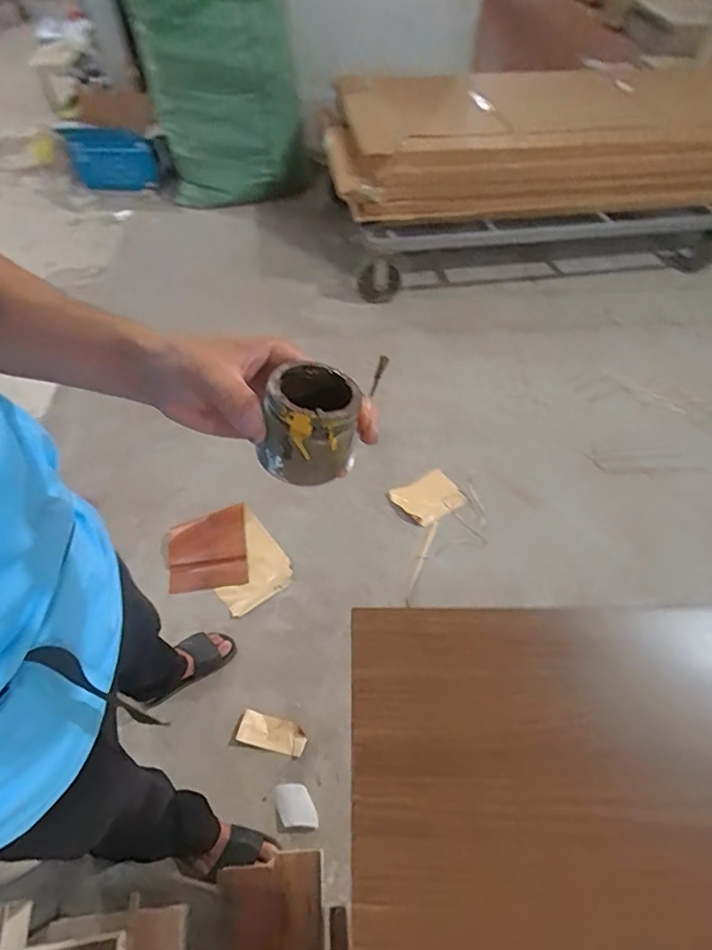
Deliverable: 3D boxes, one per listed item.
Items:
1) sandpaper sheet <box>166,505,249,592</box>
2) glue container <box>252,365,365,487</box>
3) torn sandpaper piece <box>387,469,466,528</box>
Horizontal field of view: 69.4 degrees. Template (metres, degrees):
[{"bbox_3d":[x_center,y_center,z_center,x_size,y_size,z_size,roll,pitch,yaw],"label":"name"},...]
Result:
[{"bbox_3d":[-0.434,0.217,1.500,0.220,0.060,0.240,-6,48,-8],"label":"sandpaper sheet"},{"bbox_3d":[-0.026,-0.034,0.302,0.053,0.056,0.057,7,47,5],"label":"glue container"},{"bbox_3d":[0.224,0.071,1.621,0.214,0.020,0.151,-31,70,-23],"label":"torn sandpaper piece"}]

